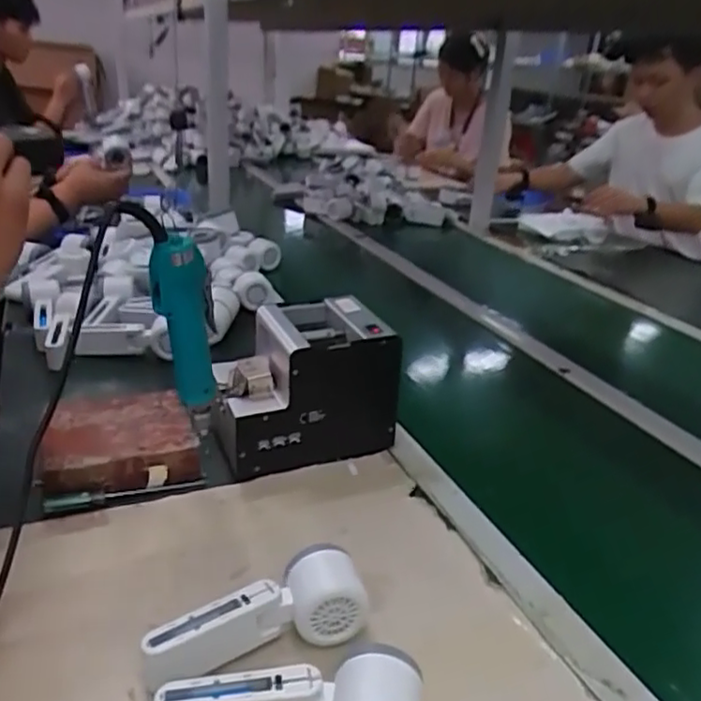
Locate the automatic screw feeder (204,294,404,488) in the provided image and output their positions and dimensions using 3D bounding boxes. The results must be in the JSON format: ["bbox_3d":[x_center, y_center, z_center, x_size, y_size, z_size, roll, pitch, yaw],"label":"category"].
[{"bbox_3d":[-0.057,0.041,0.729,0.195,0.157,0.119,-5,26,-19],"label":"automatic screw feeder"}]

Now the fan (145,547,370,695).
[{"bbox_3d":[-0.068,0.197,0.481,0.164,0.053,0.047,-6,26,-21],"label":"fan"}]

